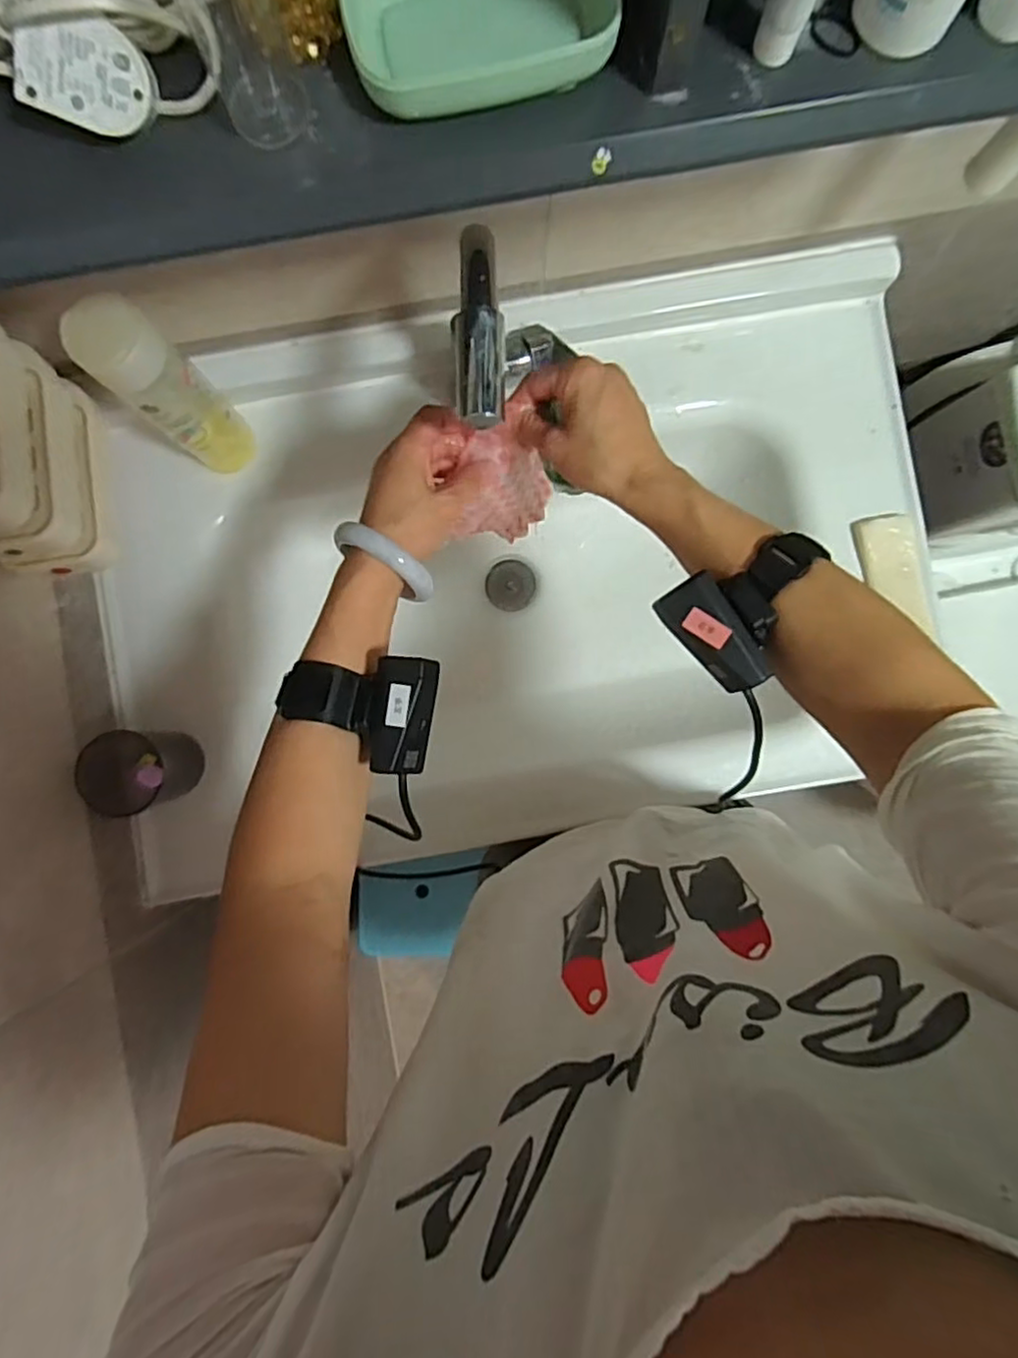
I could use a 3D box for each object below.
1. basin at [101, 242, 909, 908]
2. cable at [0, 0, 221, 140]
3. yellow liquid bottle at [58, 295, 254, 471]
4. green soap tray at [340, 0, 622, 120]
[{"bbox_3d":[0.011,-0.086,0.716,0.774,0.188,0.521,-9,88,0],"label":"basin"},{"bbox_3d":[-0.211,-0.287,0.303,0.151,0.041,0.061,-1,88,0],"label":"cable"},{"bbox_3d":[-0.277,-0.232,0.557,0.048,0.203,0.058,41,89,1],"label":"yellow liquid bottle"},{"bbox_3d":[-0.014,-0.318,0.316,0.122,0.032,0.086,-12,88,0],"label":"green soap tray"}]

